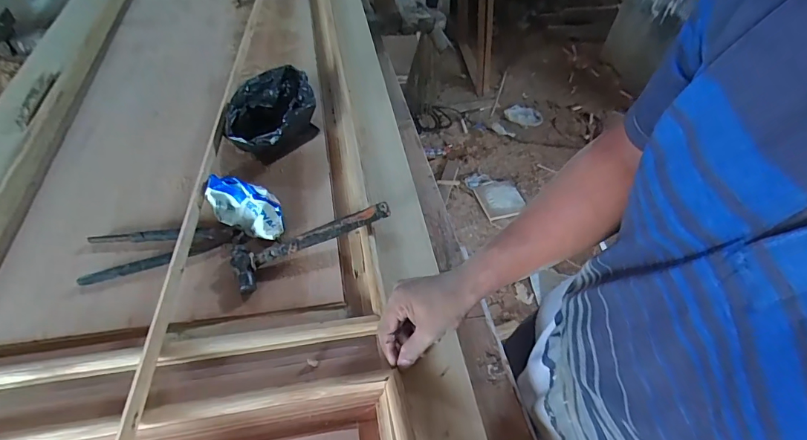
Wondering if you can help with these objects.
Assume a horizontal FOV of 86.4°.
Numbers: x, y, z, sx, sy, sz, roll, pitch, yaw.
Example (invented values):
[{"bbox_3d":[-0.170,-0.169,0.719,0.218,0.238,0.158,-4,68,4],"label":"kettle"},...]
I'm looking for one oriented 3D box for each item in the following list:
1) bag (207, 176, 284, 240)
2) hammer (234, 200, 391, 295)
[{"bbox_3d":[-0.249,-0.025,0.670,0.142,0.056,0.075,14,49,8],"label":"bag"},{"bbox_3d":[-0.136,0.026,0.643,0.238,0.048,0.078,-20,53,-21],"label":"hammer"}]

